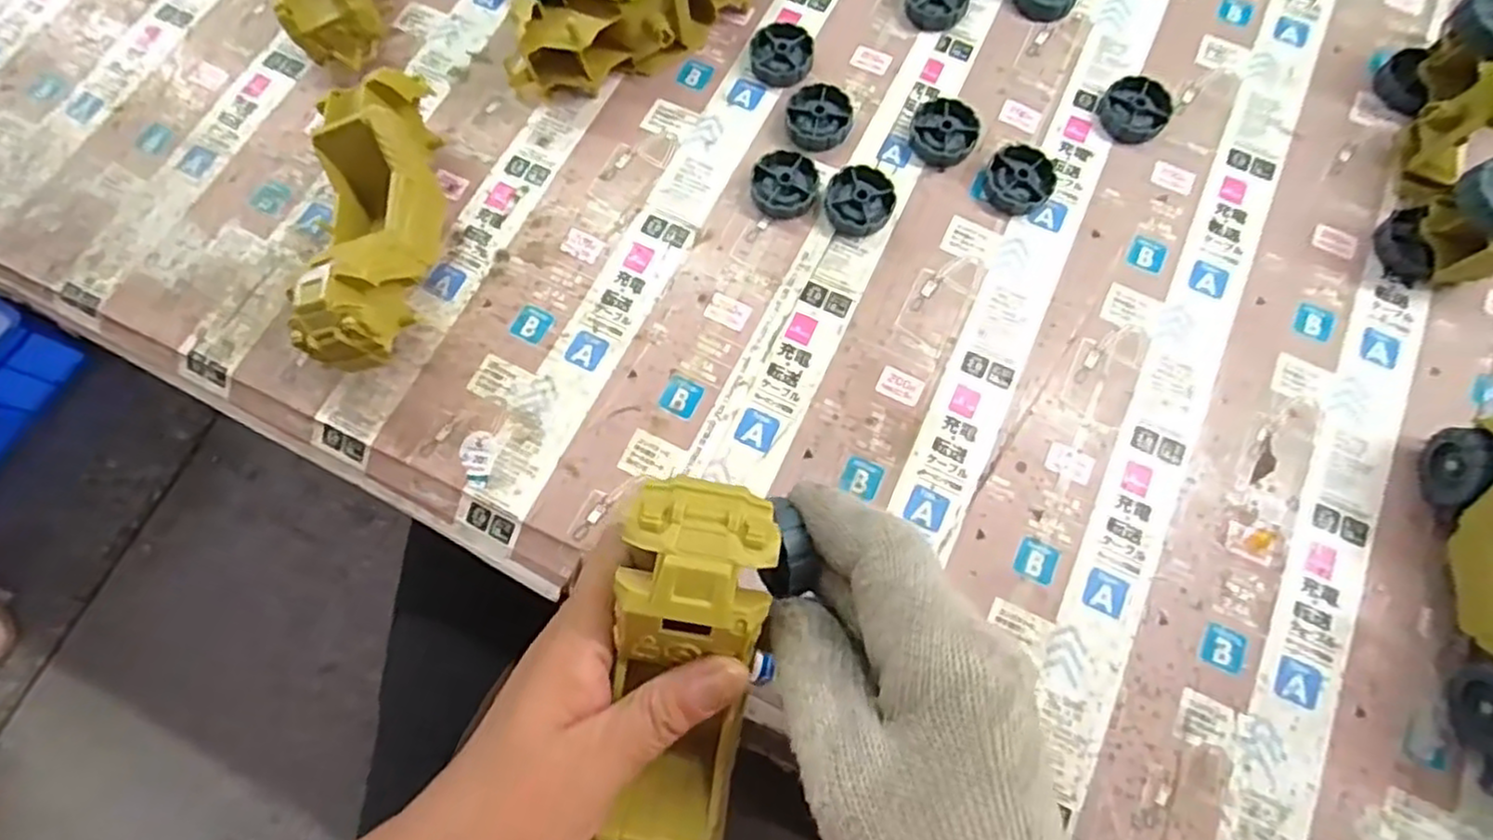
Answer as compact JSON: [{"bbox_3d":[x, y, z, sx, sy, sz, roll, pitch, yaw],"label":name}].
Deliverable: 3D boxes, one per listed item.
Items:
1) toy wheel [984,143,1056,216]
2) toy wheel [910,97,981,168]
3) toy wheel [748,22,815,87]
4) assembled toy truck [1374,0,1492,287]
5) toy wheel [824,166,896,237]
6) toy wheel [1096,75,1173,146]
[{"bbox_3d":[0.157,-0.139,0.414,0.037,0.013,0.042,19,74,8],"label":"toy wheel"},{"bbox_3d":[0.115,-0.167,0.424,0.037,0.013,0.038,-1,72,2],"label":"toy wheel"},{"bbox_3d":[0.022,-0.222,0.444,0.038,0.013,0.042,1,73,2],"label":"toy wheel"},{"bbox_3d":[0.393,-0.154,0.394,0.055,0.060,0.161,13,73,6],"label":"assembled toy truck"},{"bbox_3d":[0.064,-0.124,0.410,0.037,0.009,0.040,-1,72,2],"label":"toy wheel"},{"bbox_3d":[0.230,-0.183,0.429,0.038,0.012,0.040,-1,72,2],"label":"toy wheel"}]

